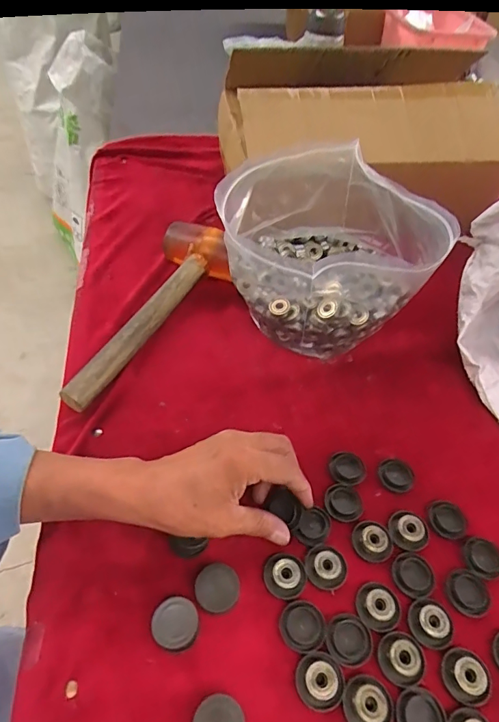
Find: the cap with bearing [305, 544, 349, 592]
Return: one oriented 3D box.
[{"bbox_3d":[0.061,0.164,0.361,0.032,0.008,0.032,2,51,-3],"label":"cap with bearing"}]

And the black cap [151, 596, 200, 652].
[{"bbox_3d":[-0.054,0.188,0.327,0.033,0.011,0.033,7,57,-10],"label":"black cap"}]

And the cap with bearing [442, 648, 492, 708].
[{"bbox_3d":[0.153,0.221,0.318,0.032,0.009,0.032,2,51,-3],"label":"cap with bearing"}]

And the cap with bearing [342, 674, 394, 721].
[{"bbox_3d":[0.079,0.229,0.302,0.031,0.006,0.033,2,51,-3],"label":"cap with bearing"}]

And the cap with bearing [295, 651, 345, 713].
[{"bbox_3d":[0.049,0.219,0.310,0.032,0.007,0.034,2,51,-3],"label":"cap with bearing"}]

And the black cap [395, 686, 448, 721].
[{"bbox_3d":[0.115,0.239,0.303,0.033,0.004,0.033,2,51,-3],"label":"black cap"}]

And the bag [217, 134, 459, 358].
[{"bbox_3d":[0.081,-0.102,0.469,0.199,0.186,0.154,23,53,14],"label":"bag"}]

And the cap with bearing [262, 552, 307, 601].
[{"bbox_3d":[0.028,0.166,0.353,0.033,0.008,0.032,2,51,-3],"label":"cap with bearing"}]

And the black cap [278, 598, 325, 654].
[{"bbox_3d":[0.039,0.195,0.334,0.032,0.004,0.033,2,51,-3],"label":"black cap"}]

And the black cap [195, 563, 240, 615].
[{"bbox_3d":[-0.024,0.170,0.339,0.032,0.017,0.032,2,51,-3],"label":"black cap"}]

